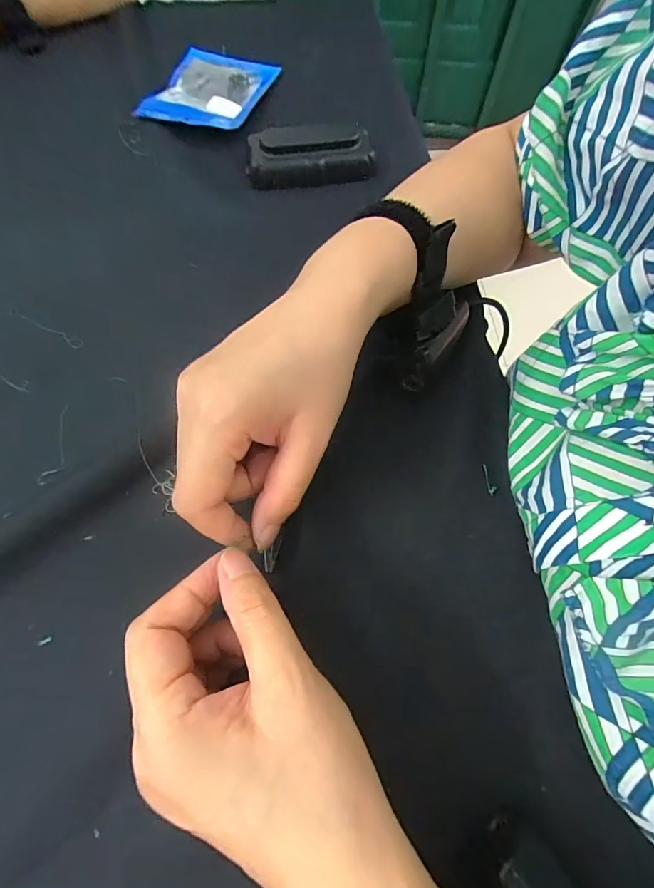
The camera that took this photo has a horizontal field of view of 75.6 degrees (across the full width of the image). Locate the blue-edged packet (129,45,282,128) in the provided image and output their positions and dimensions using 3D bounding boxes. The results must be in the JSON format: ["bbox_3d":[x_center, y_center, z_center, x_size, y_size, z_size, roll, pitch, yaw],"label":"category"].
[{"bbox_3d":[-0.114,-0.346,0.418,0.114,0.022,0.130,8,65,2],"label":"blue-edged packet"}]

